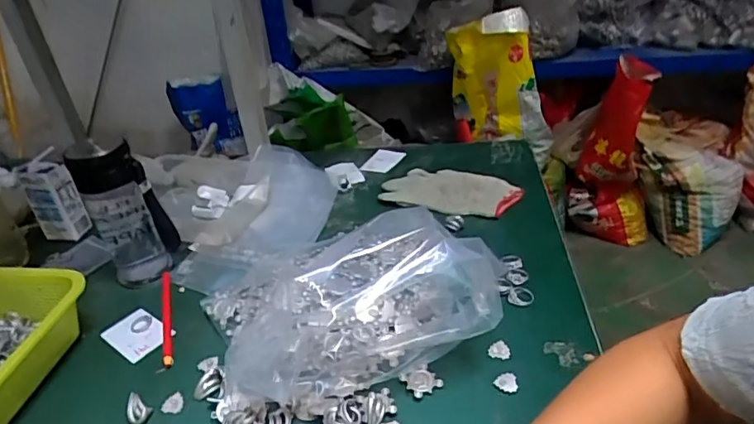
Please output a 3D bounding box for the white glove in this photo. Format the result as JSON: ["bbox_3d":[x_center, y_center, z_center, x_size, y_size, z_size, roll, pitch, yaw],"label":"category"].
[{"bbox_3d":[0.109,-0.036,0.754,0.193,0.016,0.104,14,36,27],"label":"white glove"}]

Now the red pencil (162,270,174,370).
[{"bbox_3d":[-0.245,0.121,0.597,0.012,0.010,0.168,-14,33,-15],"label":"red pencil"}]

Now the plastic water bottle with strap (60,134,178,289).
[{"bbox_3d":[-0.313,-0.004,0.647,0.079,0.180,0.093,-19,35,-23],"label":"plastic water bottle with strap"}]

